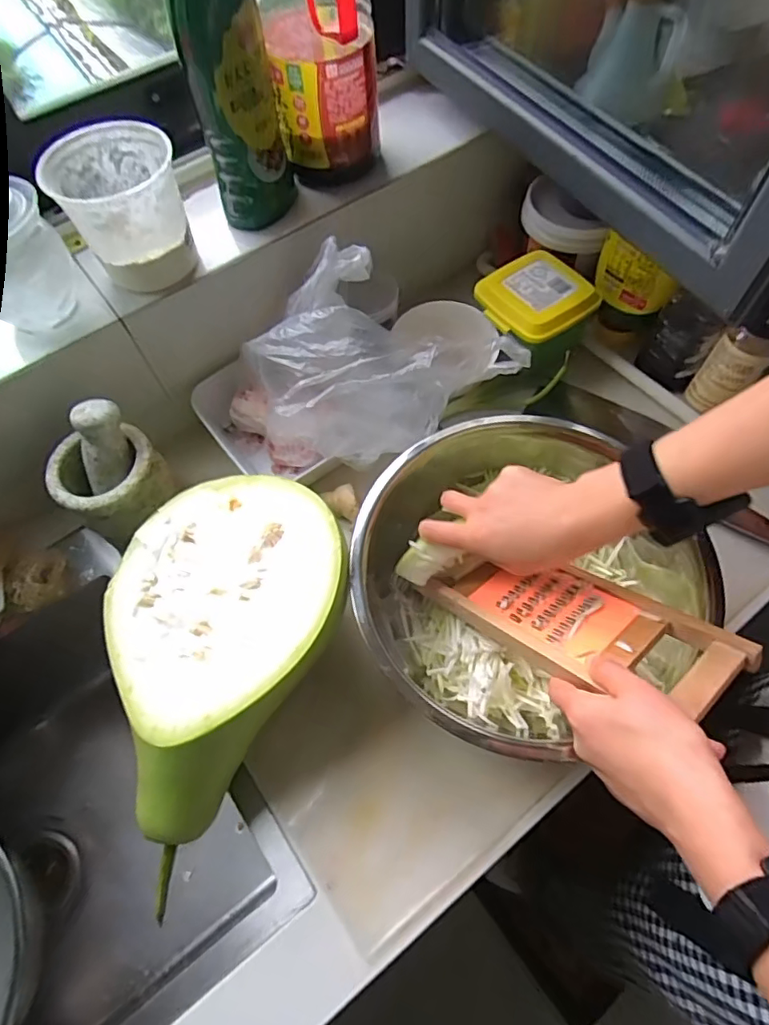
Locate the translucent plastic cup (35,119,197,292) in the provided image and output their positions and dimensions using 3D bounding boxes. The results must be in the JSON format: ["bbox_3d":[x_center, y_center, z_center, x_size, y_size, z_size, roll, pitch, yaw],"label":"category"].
[{"bbox_3d":[-0.244,-0.284,0.518,0.106,0.105,0.107,-1,62,2],"label":"translucent plastic cup"}]

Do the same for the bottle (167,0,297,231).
[{"bbox_3d":[-0.140,-0.396,0.495,0.074,0.243,0.067,-13,62,-4],"label":"bottle"}]

